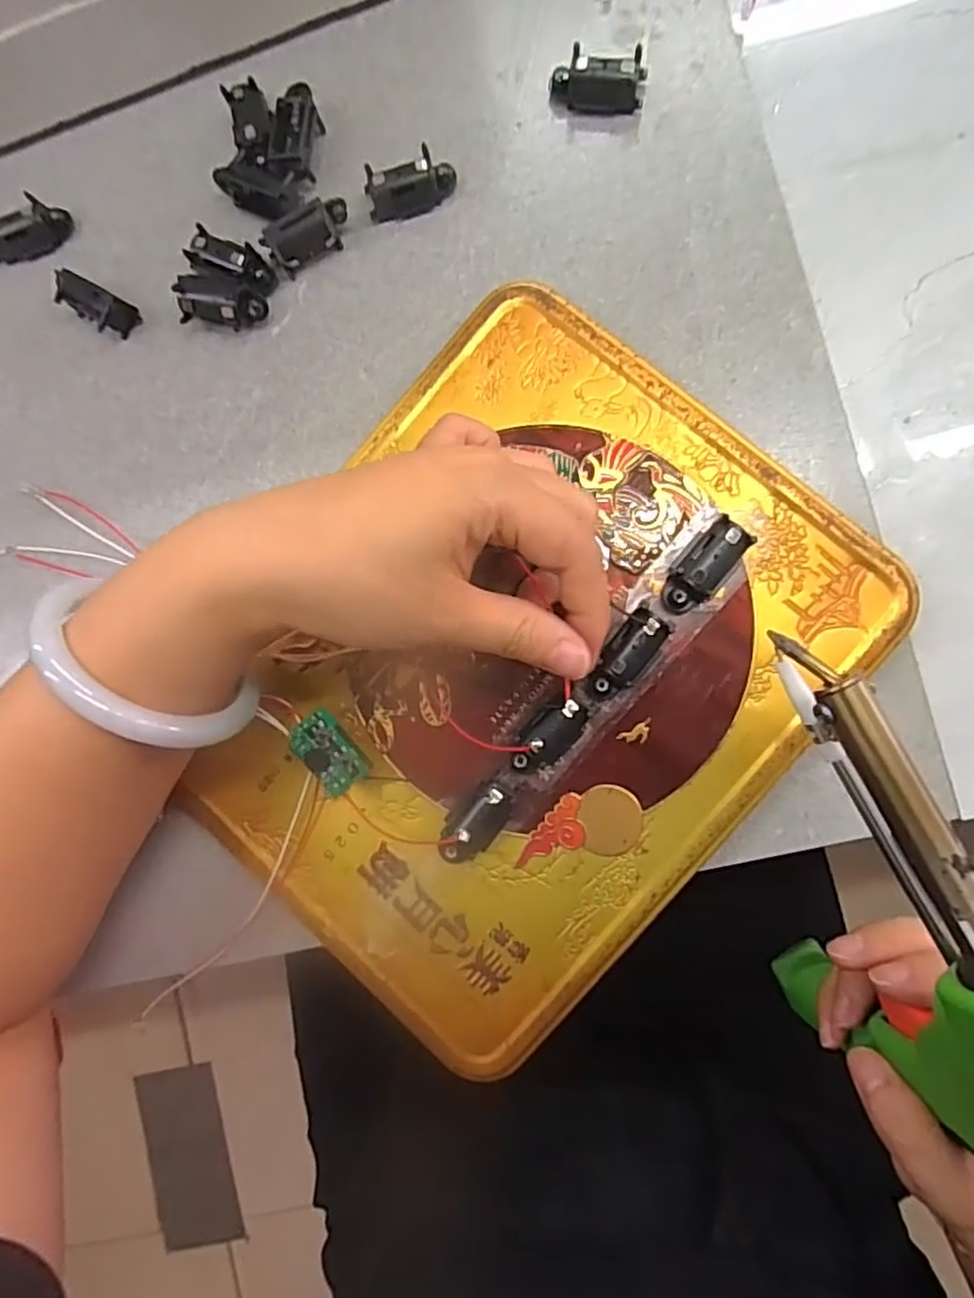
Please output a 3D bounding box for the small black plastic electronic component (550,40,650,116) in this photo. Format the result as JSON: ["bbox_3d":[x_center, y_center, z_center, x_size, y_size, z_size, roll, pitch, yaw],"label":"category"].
[{"bbox_3d":[0.043,-0.216,0.251,0.036,0.018,0.014,-3,87,7],"label":"small black plastic electronic component"}]

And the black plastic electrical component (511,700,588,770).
[{"bbox_3d":[0.021,0.030,0.230,0.014,0.014,0.030,39,92,7],"label":"black plastic electrical component"}]

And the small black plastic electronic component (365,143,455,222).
[{"bbox_3d":[-0.030,-0.182,0.259,0.035,0.012,0.014,-15,86,6],"label":"small black plastic electronic component"}]

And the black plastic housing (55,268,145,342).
[{"bbox_3d":[-0.161,-0.142,0.272,0.028,0.017,0.015,34,102,11],"label":"black plastic housing"}]

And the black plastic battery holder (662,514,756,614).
[{"bbox_3d":[0.075,-0.028,0.228,0.018,0.017,0.035,39,102,8],"label":"black plastic battery holder"}]

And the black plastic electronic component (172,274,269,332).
[{"bbox_3d":[-0.106,-0.137,0.264,0.034,0.019,0.017,18,90,7],"label":"black plastic electronic component"}]

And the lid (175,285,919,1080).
[{"bbox_3d":[0.009,0.006,0.237,0.186,0.018,0.244,39,90,8],"label":"lid"}]

